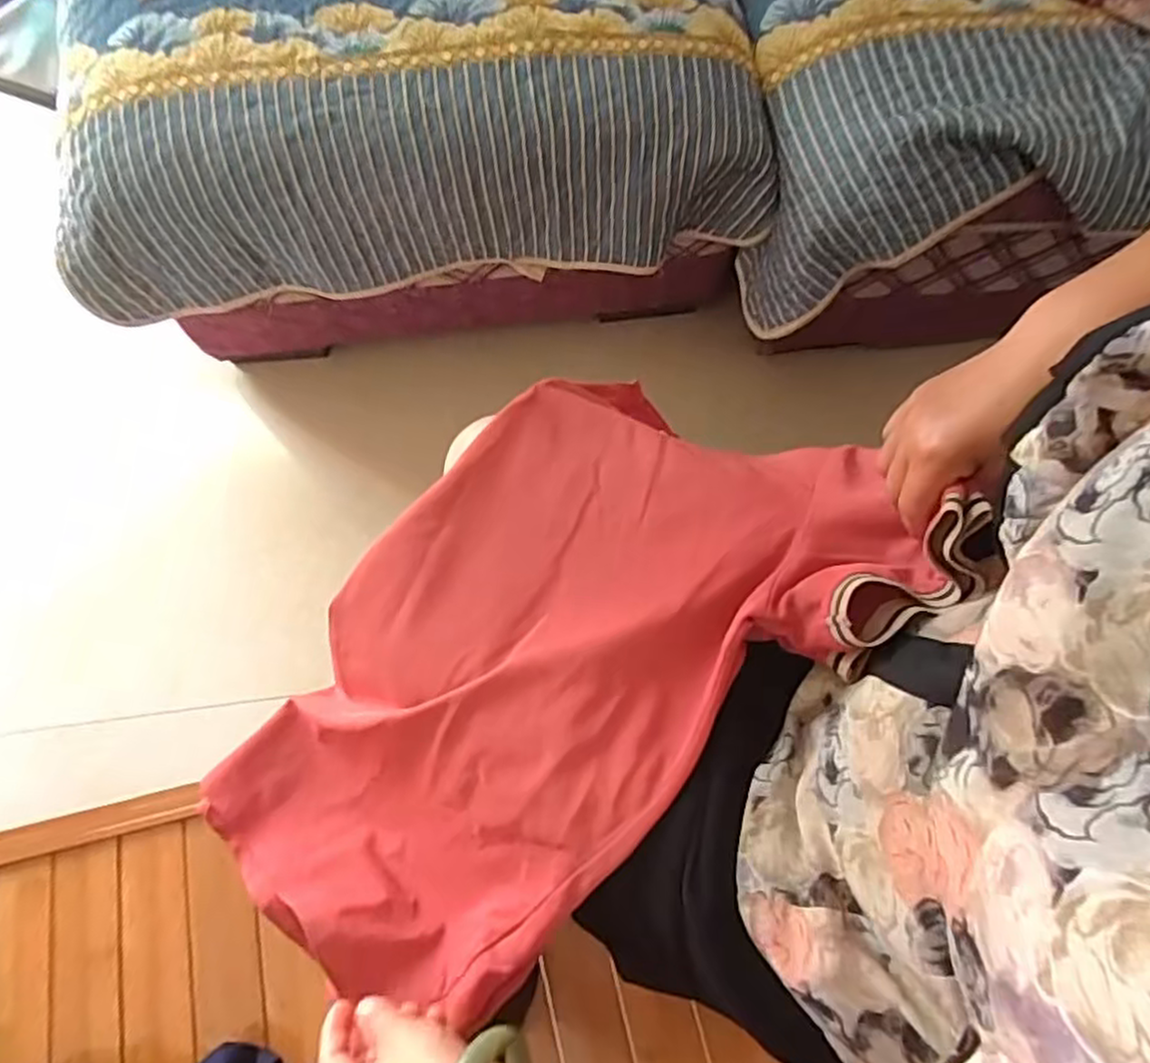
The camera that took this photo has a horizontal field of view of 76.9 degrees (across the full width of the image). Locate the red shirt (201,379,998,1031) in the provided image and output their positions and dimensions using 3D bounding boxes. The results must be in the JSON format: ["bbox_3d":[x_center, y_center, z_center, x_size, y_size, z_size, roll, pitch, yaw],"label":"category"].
[{"bbox_3d":[-0.017,0.091,0.482,0.270,0.182,0.462,41,75,15],"label":"red shirt"}]

